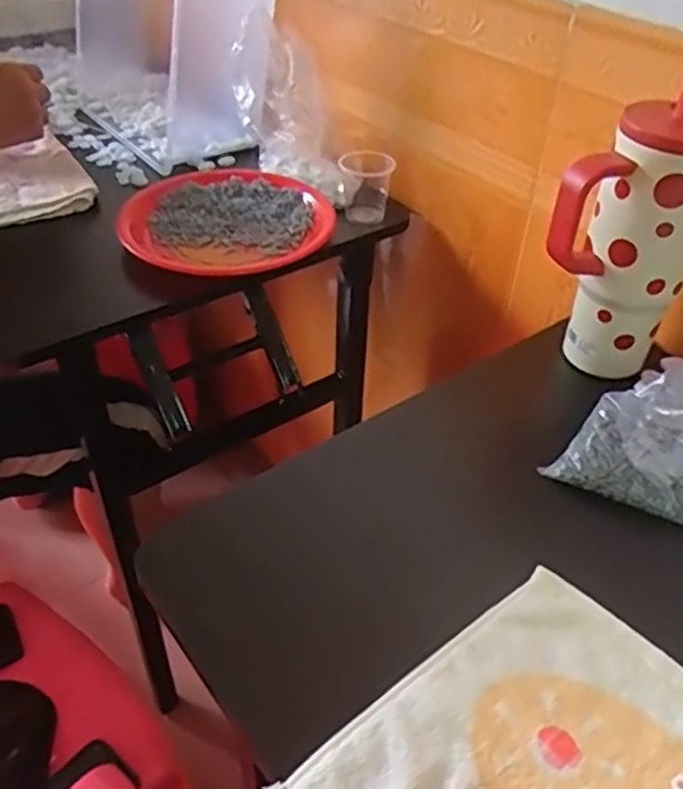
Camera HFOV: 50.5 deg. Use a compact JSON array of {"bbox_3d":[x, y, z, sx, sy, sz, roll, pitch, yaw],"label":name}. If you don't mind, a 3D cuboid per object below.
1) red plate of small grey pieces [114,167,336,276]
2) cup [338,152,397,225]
[{"bbox_3d":[-0.130,-0.201,0.812,0.221,0.033,0.219,1,40,-1],"label":"red plate of small grey pieces"},{"bbox_3d":[0.028,-0.246,0.850,0.063,0.070,0.070,3,40,2],"label":"cup"}]

